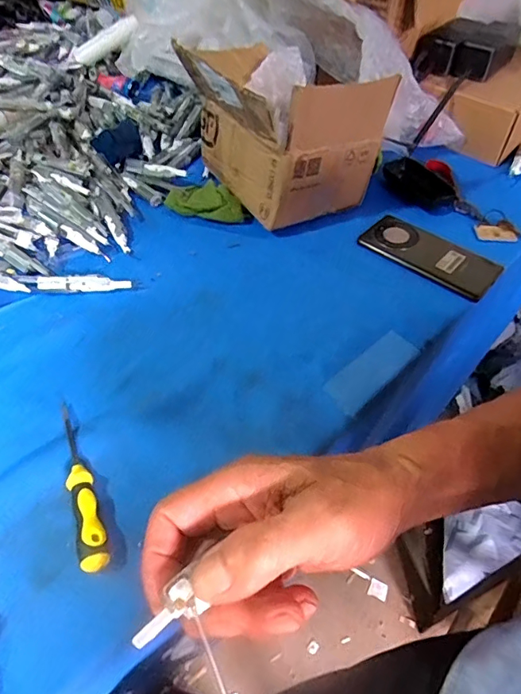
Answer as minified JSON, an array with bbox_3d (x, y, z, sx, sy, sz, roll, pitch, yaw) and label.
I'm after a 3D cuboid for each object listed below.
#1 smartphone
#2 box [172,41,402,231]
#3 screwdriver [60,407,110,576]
[{"bbox_3d":[0.208,-0.117,0.578,0.163,0.009,0.081,32,57,23],"label":"smartphone"},{"bbox_3d":[0.029,-0.271,0.600,0.173,0.174,0.207,-29,55,-23],"label":"box"},{"bbox_3d":[-0.150,0.106,0.388,0.020,0.022,0.154,-18,53,-15],"label":"screwdriver"}]

